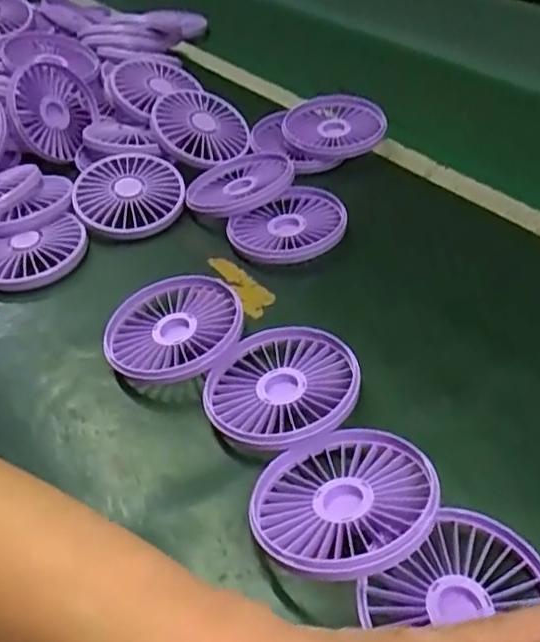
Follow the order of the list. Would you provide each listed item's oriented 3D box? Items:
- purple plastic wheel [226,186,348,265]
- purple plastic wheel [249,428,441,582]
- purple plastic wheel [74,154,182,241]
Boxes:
[{"bbox_3d":[0.016,-0.071,0.492,0.083,0.019,0.075,-26,47,-21],"label":"purple plastic wheel"},{"bbox_3d":[0.035,0.087,0.311,0.086,0.016,0.084,-13,26,7],"label":"purple plastic wheel"},{"bbox_3d":[-0.116,-0.103,0.531,0.087,0.015,0.087,0,58,0],"label":"purple plastic wheel"}]

